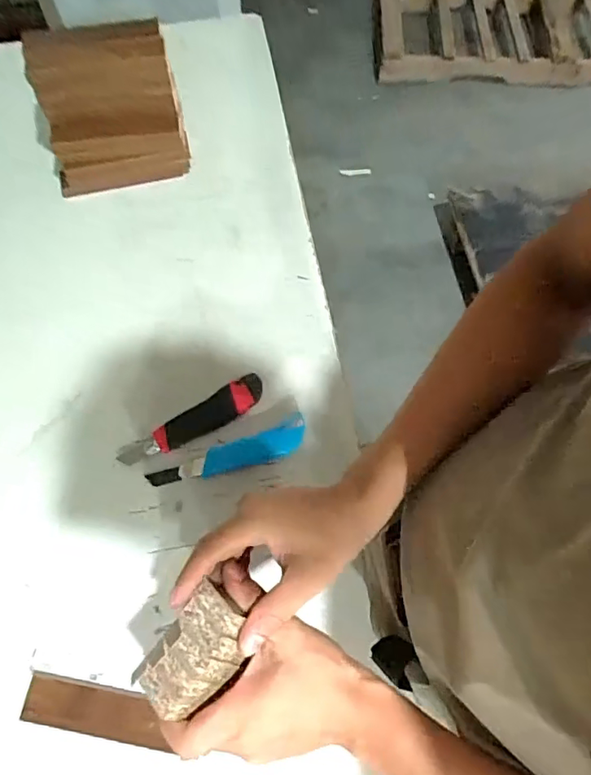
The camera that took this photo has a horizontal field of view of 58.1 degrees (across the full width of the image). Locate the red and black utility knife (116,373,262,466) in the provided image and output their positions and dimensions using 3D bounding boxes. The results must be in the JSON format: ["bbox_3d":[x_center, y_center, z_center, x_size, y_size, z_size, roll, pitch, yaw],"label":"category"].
[{"bbox_3d":[-0.117,0.039,0.611,0.179,0.016,0.039,-29,71,-12],"label":"red and black utility knife"}]

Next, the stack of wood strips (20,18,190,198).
[{"bbox_3d":[-0.236,-0.350,0.683,0.169,0.186,0.041,-11,42,-7],"label":"stack of wood strips"}]

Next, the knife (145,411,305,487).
[{"bbox_3d":[-0.073,0.078,0.591,0.180,0.026,0.044,-21,69,-10],"label":"knife"}]

